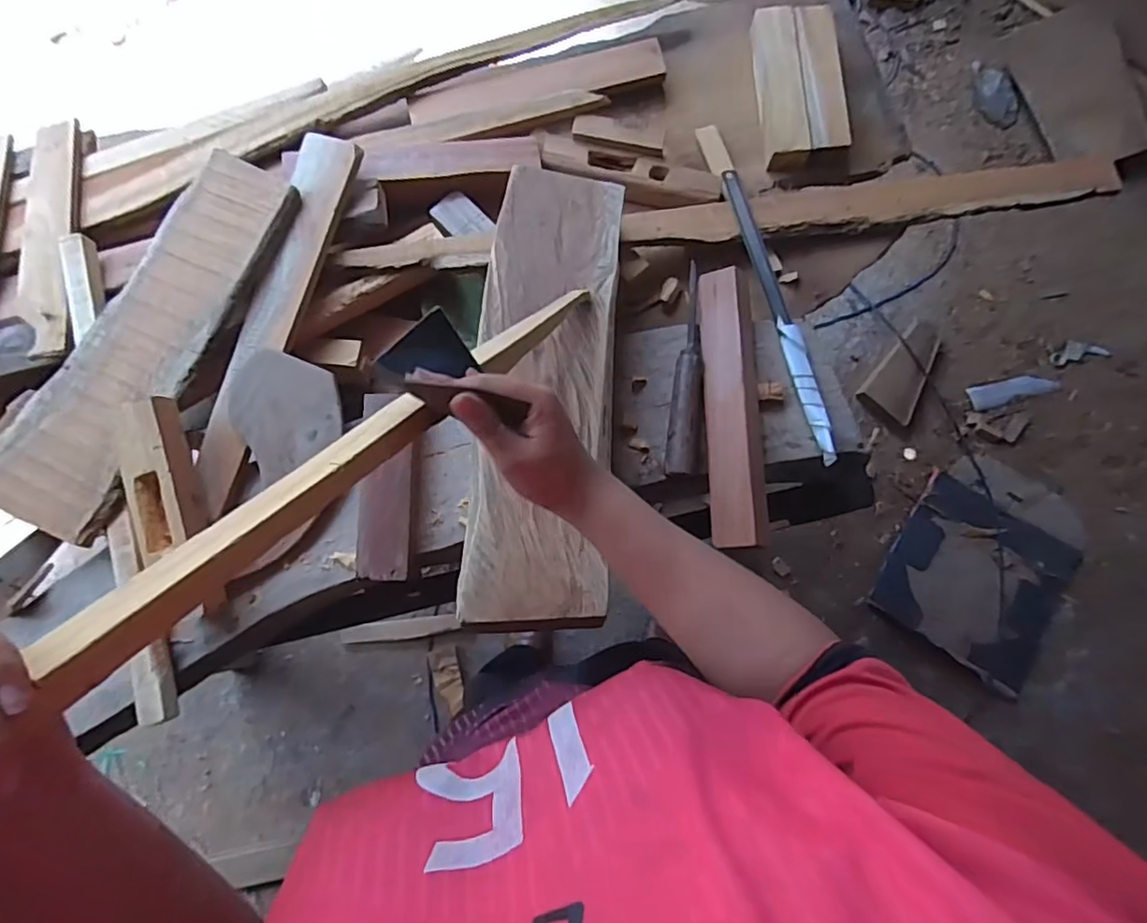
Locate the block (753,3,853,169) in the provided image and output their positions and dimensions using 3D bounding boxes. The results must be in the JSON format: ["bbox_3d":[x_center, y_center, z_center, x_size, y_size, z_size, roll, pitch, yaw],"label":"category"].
[{"bbox_3d":[0.279,-0.465,0.732,0.095,0.032,0.208,-4,80,1],"label":"block"}]

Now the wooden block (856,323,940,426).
[{"bbox_3d":[0.783,-0.215,1.390,0.118,0.032,0.244,35,82,7],"label":"wooden block"}]

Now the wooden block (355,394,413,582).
[{"bbox_3d":[-0.183,0.025,0.588,0.049,0.029,0.179,-1,80,1],"label":"wooden block"}]

